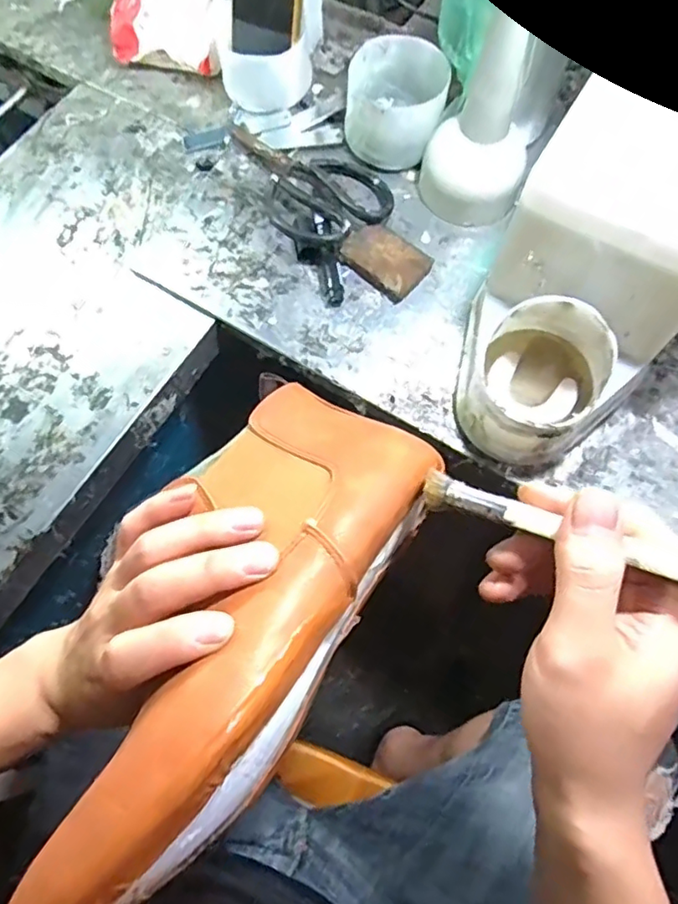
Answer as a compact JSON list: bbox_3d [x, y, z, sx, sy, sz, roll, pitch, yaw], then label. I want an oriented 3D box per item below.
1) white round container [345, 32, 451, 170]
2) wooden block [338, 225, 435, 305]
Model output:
[{"bbox_3d":[0.051,-0.313,0.523,0.086,0.071,0.096,6,70,3],"label":"white round container"},{"bbox_3d":[0.040,-0.165,0.496,0.069,0.017,0.048,41,76,14],"label":"wooden block"}]

